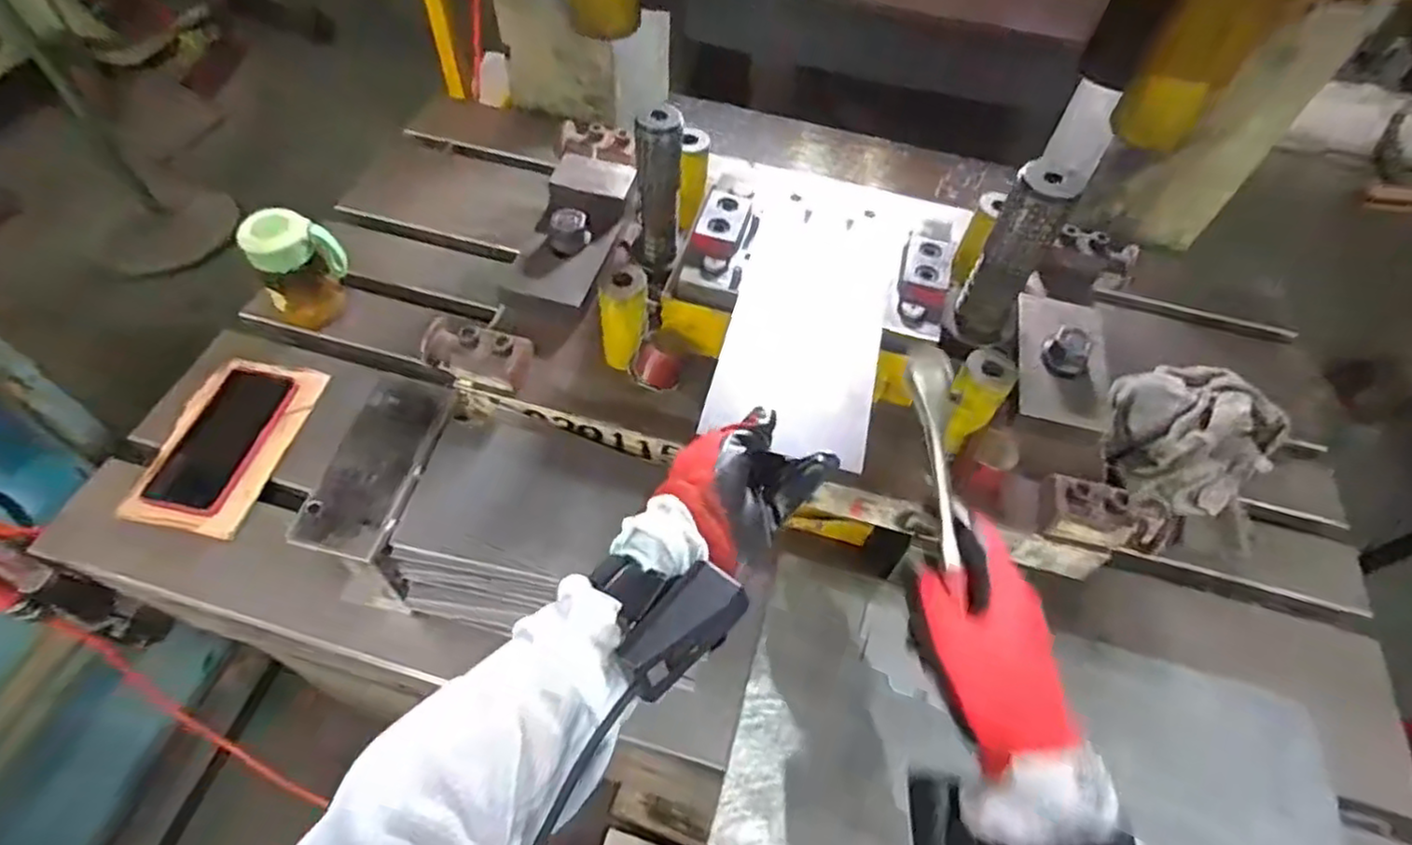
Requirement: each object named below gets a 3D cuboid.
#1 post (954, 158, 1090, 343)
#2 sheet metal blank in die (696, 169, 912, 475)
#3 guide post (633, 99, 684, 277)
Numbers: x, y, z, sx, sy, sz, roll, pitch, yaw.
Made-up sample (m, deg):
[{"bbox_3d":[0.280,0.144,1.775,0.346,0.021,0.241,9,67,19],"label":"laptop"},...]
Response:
[{"bbox_3d":[0.248,-0.132,0.563,0.049,0.153,0.039,31,59,16],"label":"post"},{"bbox_3d":[0.092,-0.108,0.587,0.123,0.009,0.316,15,57,5],"label":"sheet metal blank in die"},{"bbox_3d":[-0.041,-0.197,0.611,0.038,0.167,0.031,-1,56,-5],"label":"guide post"}]

